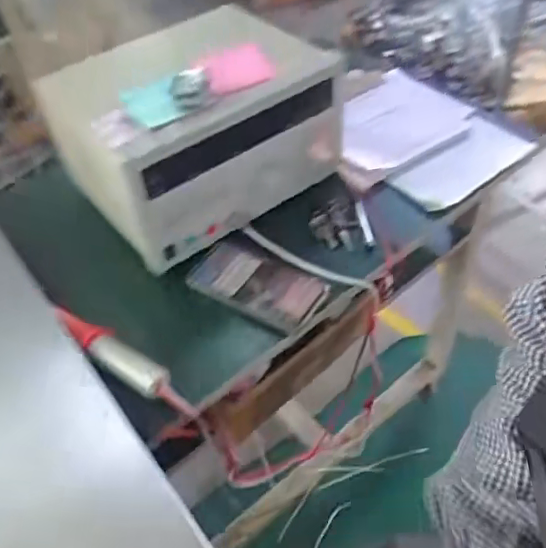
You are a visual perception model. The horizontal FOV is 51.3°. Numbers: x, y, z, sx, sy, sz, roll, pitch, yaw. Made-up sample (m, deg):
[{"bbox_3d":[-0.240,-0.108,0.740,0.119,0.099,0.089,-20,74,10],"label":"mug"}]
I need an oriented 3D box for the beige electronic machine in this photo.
[{"bbox_3d":[-0.109,-0.213,0.775,0.317,0.179,0.290,-31,54,-22],"label":"beige electronic machine"}]

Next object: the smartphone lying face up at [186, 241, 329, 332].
[{"bbox_3d":[-0.018,0.010,0.690,0.161,0.016,0.072,20,53,19],"label":"smartphone lying face up"}]

